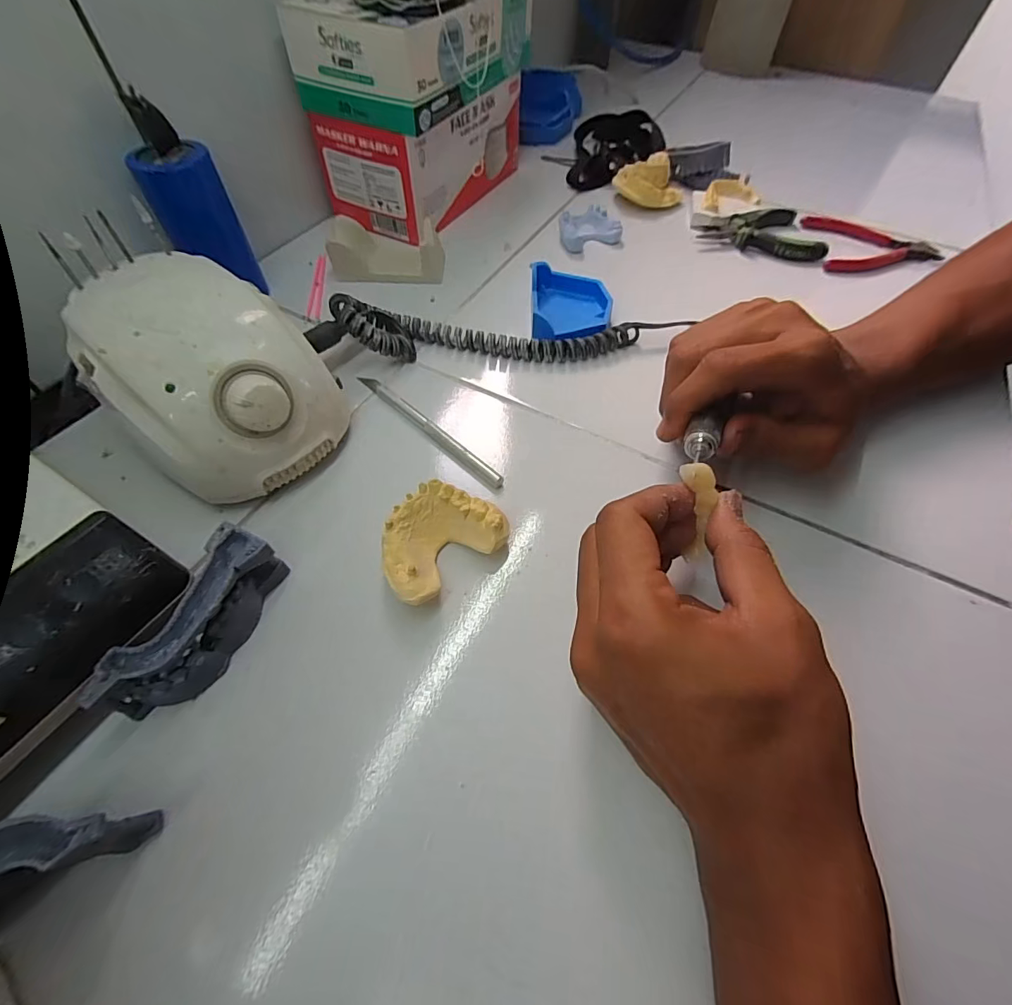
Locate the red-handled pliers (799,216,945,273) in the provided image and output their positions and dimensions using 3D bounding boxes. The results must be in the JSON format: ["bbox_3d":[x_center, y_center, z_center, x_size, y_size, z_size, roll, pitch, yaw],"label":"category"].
[{"bbox_3d":[0.356,-0.248,0.445,0.114,0.012,0.086,6,56,2],"label":"red-handled pliers"}]

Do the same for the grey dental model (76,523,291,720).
[{"bbox_3d":[-0.142,0.057,0.214,0.027,0.032,0.086,20,58,12],"label":"grey dental model"}]

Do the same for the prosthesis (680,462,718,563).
[{"bbox_3d":[0.089,0.006,0.215,0.013,0.052,0.008,-13,26,-10],"label":"prosthesis"}]

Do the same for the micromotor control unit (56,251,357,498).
[{"bbox_3d":[-0.167,-0.074,0.269,0.131,0.082,0.104,37,63,21],"label":"micromotor control unit"}]

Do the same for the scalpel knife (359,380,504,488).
[{"bbox_3d":[-0.052,-0.050,0.302,0.133,0.006,0.008,38,63,21],"label":"scalpel knife"}]

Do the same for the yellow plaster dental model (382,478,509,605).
[{"bbox_3d":[-0.037,0.017,0.244,0.065,0.023,0.052,-35,64,-22],"label":"yellow plaster dental model"}]

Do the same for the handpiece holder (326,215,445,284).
[{"bbox_3d":[-0.103,-0.224,0.407,0.095,0.031,0.061,-2,56,-3],"label":"handpiece holder"}]

